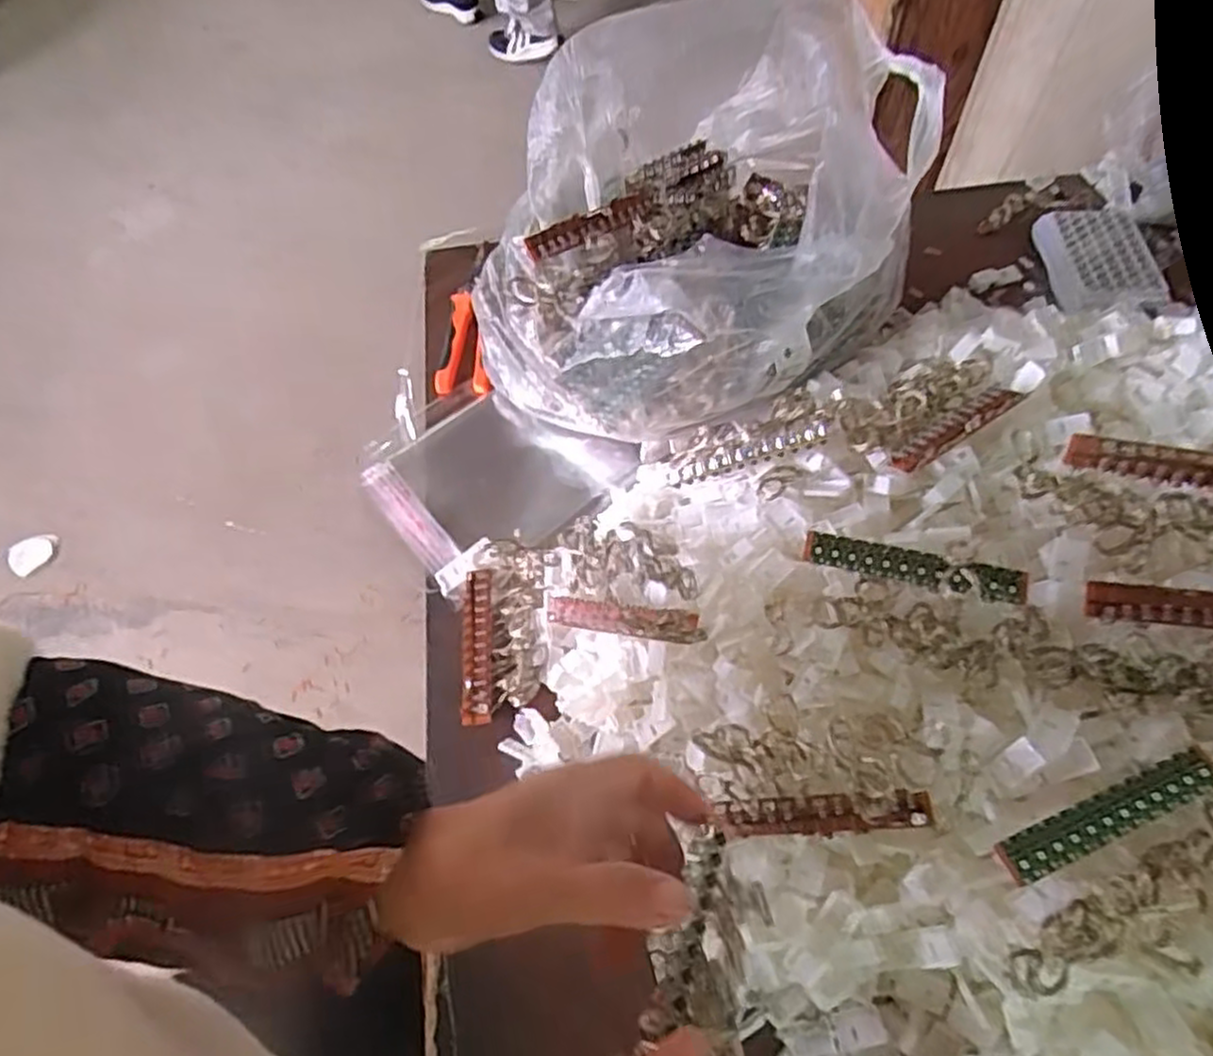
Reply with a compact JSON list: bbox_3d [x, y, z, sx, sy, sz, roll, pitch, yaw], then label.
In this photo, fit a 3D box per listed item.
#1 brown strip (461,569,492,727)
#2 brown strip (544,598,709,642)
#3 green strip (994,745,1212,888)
[{"bbox_3d":[-0.102,0.092,0.597,0.022,0.013,0.126,-5,59,0],"label":"brown strip"},{"bbox_3d":[0.008,0.064,0.530,0.133,0.007,0.020,2,72,38],"label":"brown strip"},{"bbox_3d":[0.256,0.146,0.383,0.125,0.012,0.021,-21,60,-9],"label":"green strip"}]

